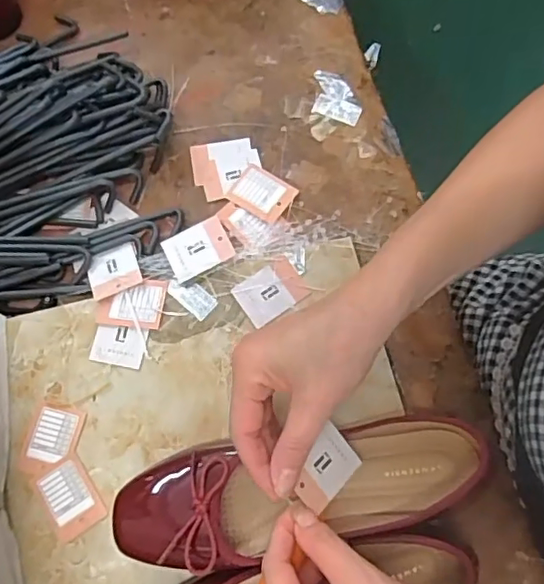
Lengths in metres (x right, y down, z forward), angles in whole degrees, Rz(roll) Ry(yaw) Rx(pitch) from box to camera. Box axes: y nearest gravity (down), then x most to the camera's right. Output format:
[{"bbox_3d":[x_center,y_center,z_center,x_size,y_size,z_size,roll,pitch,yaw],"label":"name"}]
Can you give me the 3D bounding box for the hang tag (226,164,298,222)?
[{"bbox_3d":[-0.009,-0.082,0.465,0.050,0.004,0.038,32,74,8],"label":"hang tag"}]

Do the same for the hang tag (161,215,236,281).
[{"bbox_3d":[-0.057,-0.034,0.437,0.049,0.004,0.038,-27,73,-6],"label":"hang tag"}]

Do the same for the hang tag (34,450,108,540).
[{"bbox_3d":[-0.140,0.143,0.393,0.034,0.004,0.049,-31,76,-11],"label":"hang tag"}]

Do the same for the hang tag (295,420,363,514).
[{"bbox_3d":[0.033,0.109,0.347,0.029,0.004,0.049,45,54,7],"label":"hang tag"}]

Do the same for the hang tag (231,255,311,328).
[{"bbox_3d":[-0.001,-0.001,0.434,0.050,0.005,0.036,-35,77,-12],"label":"hang tag"}]

